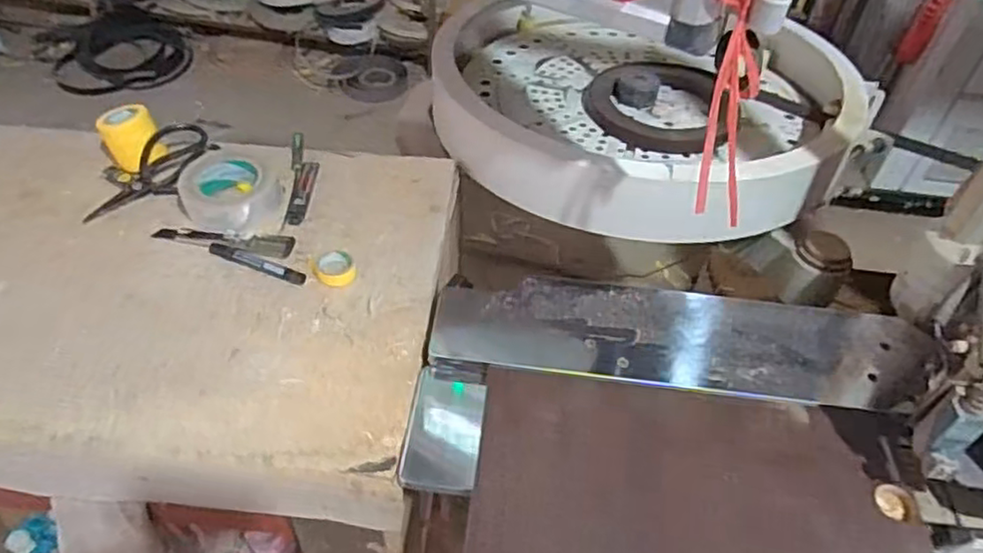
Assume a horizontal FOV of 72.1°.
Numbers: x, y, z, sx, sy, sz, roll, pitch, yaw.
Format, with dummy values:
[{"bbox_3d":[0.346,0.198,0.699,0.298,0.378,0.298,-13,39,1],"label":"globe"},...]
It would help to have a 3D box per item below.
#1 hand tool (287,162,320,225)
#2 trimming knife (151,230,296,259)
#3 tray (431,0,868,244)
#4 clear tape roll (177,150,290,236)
[{"bbox_3d":[-0.250,-0.112,0.895,0.025,0.008,0.122,4,46,-1],"label":"hand tool"},{"bbox_3d":[-0.331,-0.045,0.832,0.176,0.012,0.038,7,46,1],"label":"trimming knife"},{"bbox_3d":[0.219,-0.283,1.048,0.622,0.115,0.558,18,48,13],"label":"tray"},{"bbox_3d":[-0.329,-0.114,0.872,0.127,0.046,0.125,2,46,-3],"label":"clear tape roll"}]

